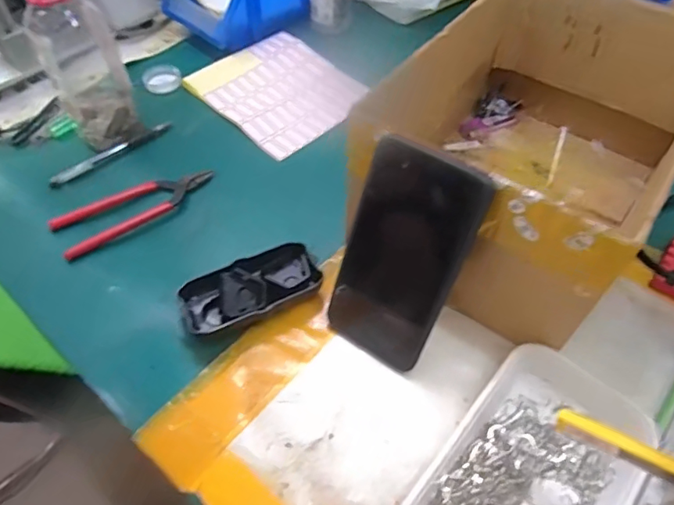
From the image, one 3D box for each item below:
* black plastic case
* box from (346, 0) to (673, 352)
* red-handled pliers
[{"bbox_3d":[-0.066,0.031,0.404,0.103,0.029,0.045,-22,56,-15],"label":"black plastic case"},{"bbox_3d":[0.162,-0.088,0.428,0.188,0.144,0.265,31,59,22],"label":"box"},{"bbox_3d":[-0.179,-0.043,0.469,0.141,0.014,0.048,-33,59,-22],"label":"red-handled pliers"}]

